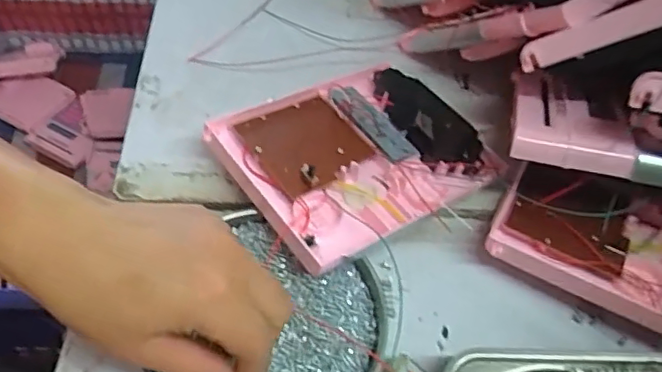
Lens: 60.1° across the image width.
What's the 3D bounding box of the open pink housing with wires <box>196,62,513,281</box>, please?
[{"bbox_3d":[0.017,-0.022,0.385,0.163,0.042,0.134,-28,63,-22],"label":"open pink housing with wires"}]

